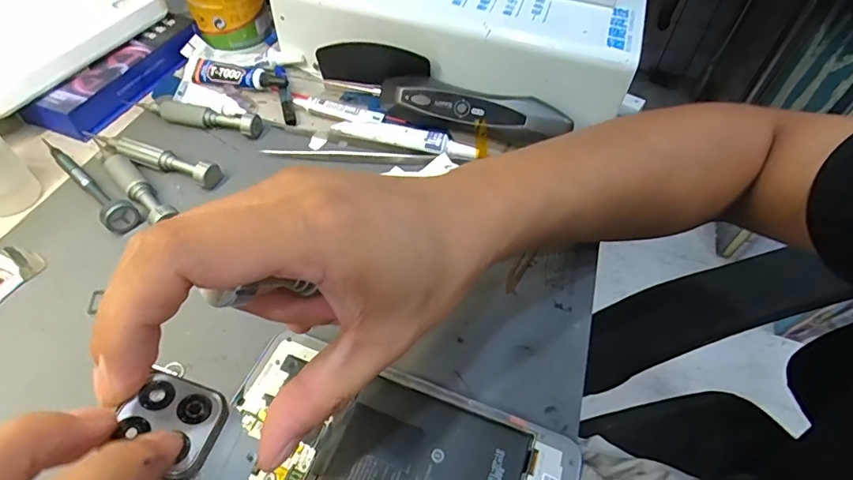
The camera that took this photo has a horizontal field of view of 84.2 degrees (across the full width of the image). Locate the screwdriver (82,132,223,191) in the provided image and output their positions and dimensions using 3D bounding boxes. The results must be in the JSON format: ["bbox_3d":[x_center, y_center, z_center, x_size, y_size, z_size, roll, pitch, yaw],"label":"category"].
[{"bbox_3d":[-0.190,-0.057,0.324,0.105,0.016,0.016,18,54,10],"label":"screwdriver"}]

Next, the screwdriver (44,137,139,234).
[{"bbox_3d":[-0.228,-0.044,0.310,0.119,0.015,0.019,36,59,22],"label":"screwdriver"}]

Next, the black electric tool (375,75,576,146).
[{"bbox_3d":[0.032,-0.096,0.352,0.140,0.026,0.030,18,54,10],"label":"black electric tool"}]

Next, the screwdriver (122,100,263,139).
[{"bbox_3d":[-0.175,-0.094,0.352,0.108,0.016,0.015,13,53,7],"label":"screwdriver"}]

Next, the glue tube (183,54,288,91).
[{"bbox_3d":[-0.159,-0.136,0.389,0.095,0.015,0.027,15,54,8],"label":"glue tube"}]

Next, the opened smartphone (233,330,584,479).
[{"bbox_3d":[-0.014,0.099,0.214,0.157,0.013,0.073,19,54,11],"label":"opened smartphone"}]

